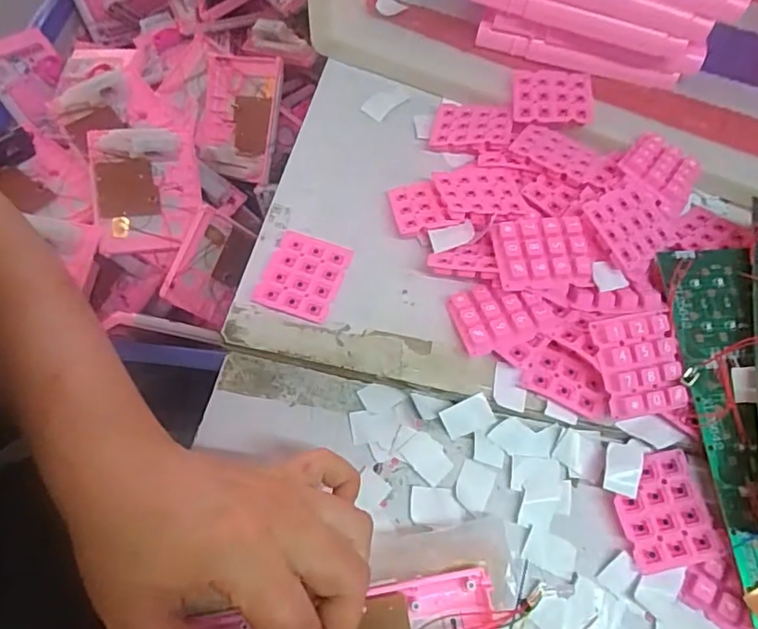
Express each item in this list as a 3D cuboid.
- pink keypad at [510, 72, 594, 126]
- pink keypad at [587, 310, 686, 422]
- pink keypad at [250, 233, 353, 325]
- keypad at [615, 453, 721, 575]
[{"bbox_3d":[0.133,-0.166,0.426,0.060,0.011,0.046,3,63,0],"label":"pink keypad"},{"bbox_3d":[0.152,0.029,0.323,0.046,0.006,0.057,-10,84,-5],"label":"pink keypad"},{"bbox_3d":[-0.051,-0.026,0.369,0.051,0.006,0.057,18,64,7],"label":"pink keypad"},{"bbox_3d":[0.162,0.112,0.318,0.047,0.005,0.059,-9,64,-6],"label":"keypad"}]

